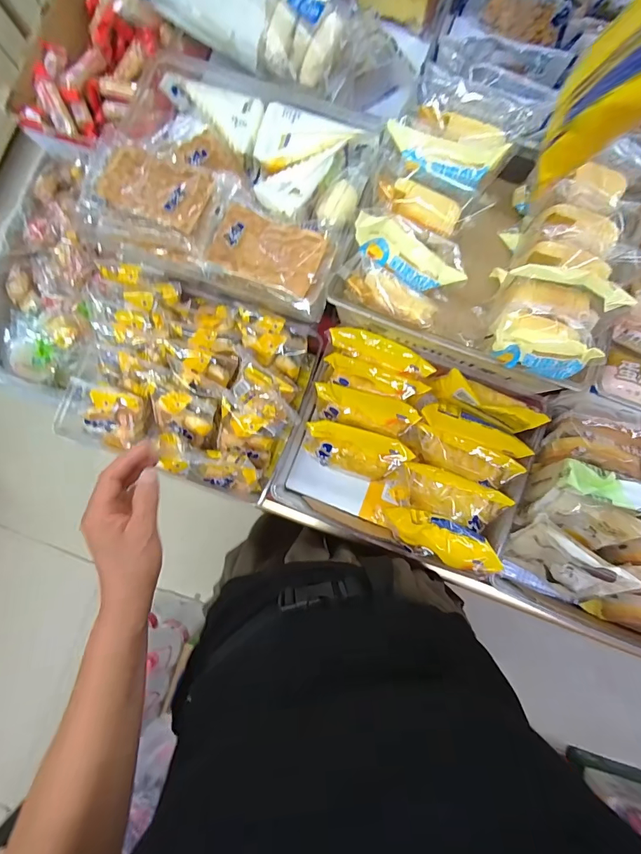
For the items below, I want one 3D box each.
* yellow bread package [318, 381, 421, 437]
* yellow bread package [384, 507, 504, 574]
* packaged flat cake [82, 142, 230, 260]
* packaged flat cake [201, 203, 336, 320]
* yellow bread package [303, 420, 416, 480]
[{"bbox_3d":[0.059,-0.022,0.527,0.130,0.030,0.049,13,85,3],"label":"yellow bread package"},{"bbox_3d":[0.154,0.143,0.513,0.141,0.051,0.049,20,86,4],"label":"yellow bread package"},{"bbox_3d":[-0.185,-0.257,0.450,0.154,0.042,0.094,19,86,4],"label":"packaged flat cake"},{"bbox_3d":[-0.055,-0.185,0.452,0.141,0.040,0.089,24,86,4],"label":"packaged flat cake"},{"bbox_3d":[0.048,0.035,0.545,0.138,0.060,0.057,15,86,4],"label":"yellow bread package"}]

